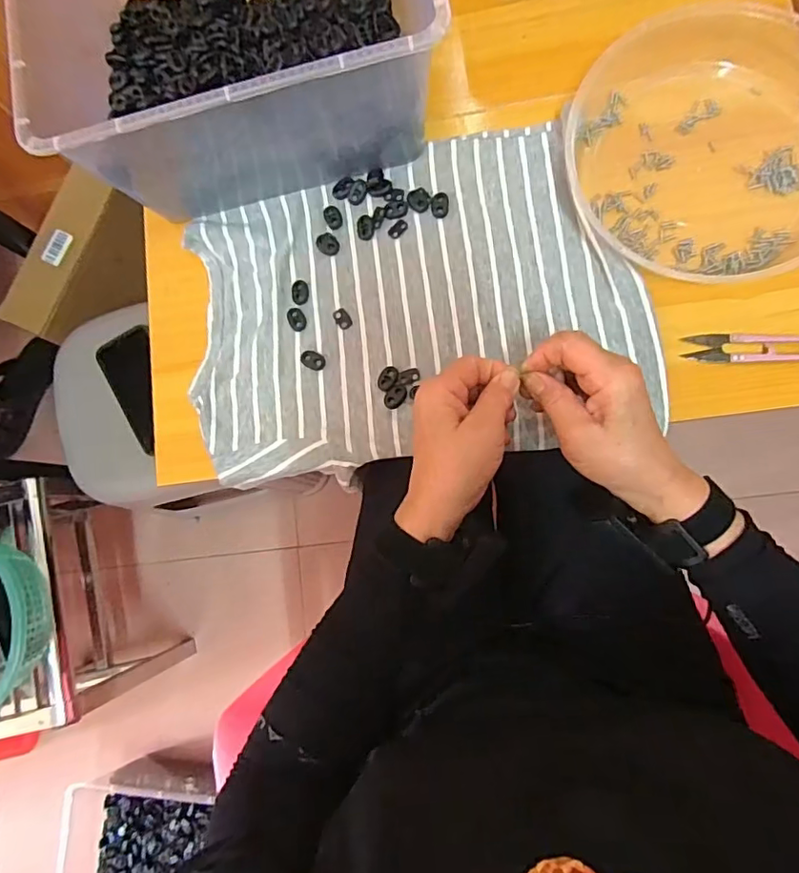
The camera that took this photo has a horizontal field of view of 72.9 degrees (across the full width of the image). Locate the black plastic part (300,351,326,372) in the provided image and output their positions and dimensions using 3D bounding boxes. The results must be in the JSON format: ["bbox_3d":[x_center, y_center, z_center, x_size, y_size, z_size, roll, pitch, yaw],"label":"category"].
[{"bbox_3d":[-0.075,-0.066,0.468,0.022,0.004,0.015,21,86,9],"label":"black plastic part"}]

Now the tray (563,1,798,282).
[{"bbox_3d":[0.250,-0.232,0.434,0.218,0.045,0.202,-1,83,7],"label":"tray"}]

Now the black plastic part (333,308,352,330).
[{"bbox_3d":[-0.050,-0.103,0.471,0.013,0.004,0.020,-36,80,2],"label":"black plastic part"}]

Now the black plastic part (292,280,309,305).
[{"bbox_3d":[-0.088,-0.128,0.477,0.015,0.004,0.022,-2,83,7],"label":"black plastic part"}]

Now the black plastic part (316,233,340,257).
[{"bbox_3d":[-0.064,-0.171,0.479,0.018,0.004,0.023,-37,80,2],"label":"black plastic part"}]

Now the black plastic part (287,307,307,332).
[{"bbox_3d":[-0.090,-0.103,0.474,0.015,0.004,0.022,-26,81,4],"label":"black plastic part"}]

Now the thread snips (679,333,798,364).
[{"bbox_3d":[0.278,-0.070,0.425,0.100,0.015,0.022,1,84,7],"label":"thread snips"}]

